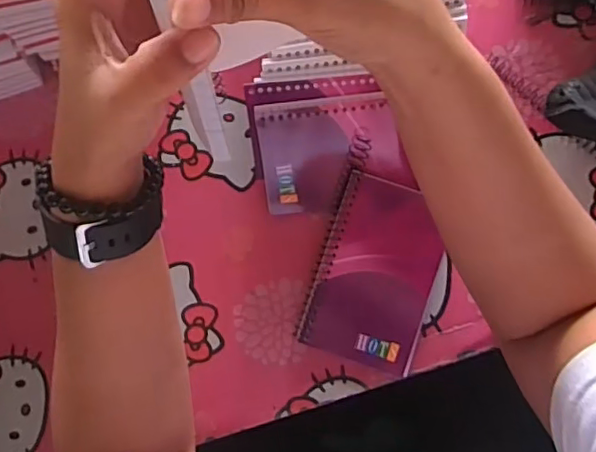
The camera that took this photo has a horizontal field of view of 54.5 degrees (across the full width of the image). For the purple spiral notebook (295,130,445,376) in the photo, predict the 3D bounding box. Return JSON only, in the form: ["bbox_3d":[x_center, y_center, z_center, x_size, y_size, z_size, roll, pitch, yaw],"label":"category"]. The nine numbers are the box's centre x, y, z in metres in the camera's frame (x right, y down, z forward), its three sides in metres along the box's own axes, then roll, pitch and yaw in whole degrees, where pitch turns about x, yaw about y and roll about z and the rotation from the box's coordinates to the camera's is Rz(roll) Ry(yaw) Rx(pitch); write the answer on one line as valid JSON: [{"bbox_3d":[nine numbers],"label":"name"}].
[{"bbox_3d":[0.060,0.024,0.422,0.085,0.013,0.151,16,95,2],"label":"purple spiral notebook"}]

